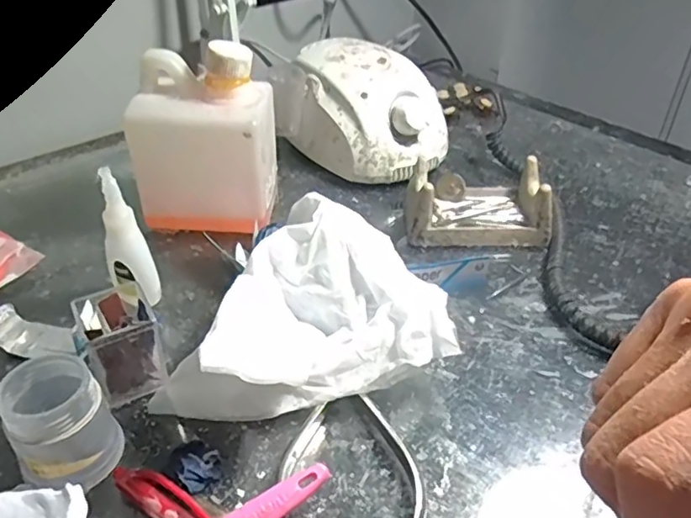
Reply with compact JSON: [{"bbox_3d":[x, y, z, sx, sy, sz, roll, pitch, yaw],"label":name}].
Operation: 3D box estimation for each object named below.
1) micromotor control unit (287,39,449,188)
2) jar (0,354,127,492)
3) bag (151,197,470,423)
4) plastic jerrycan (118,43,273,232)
[{"bbox_3d":[0.013,-0.124,0.494,0.140,0.083,0.093,28,46,31],"label":"micromotor control unit"},{"bbox_3d":[-0.127,0.073,0.263,0.040,0.049,0.040,0,38,0],"label":"jar"},{"bbox_3d":[-0.030,0.026,0.318,0.153,0.059,0.124,-14,40,-18],"label":"bag"},{"bbox_3d":[-0.094,-0.080,0.405,0.089,0.122,0.065,6,38,7],"label":"plastic jerrycan"}]

